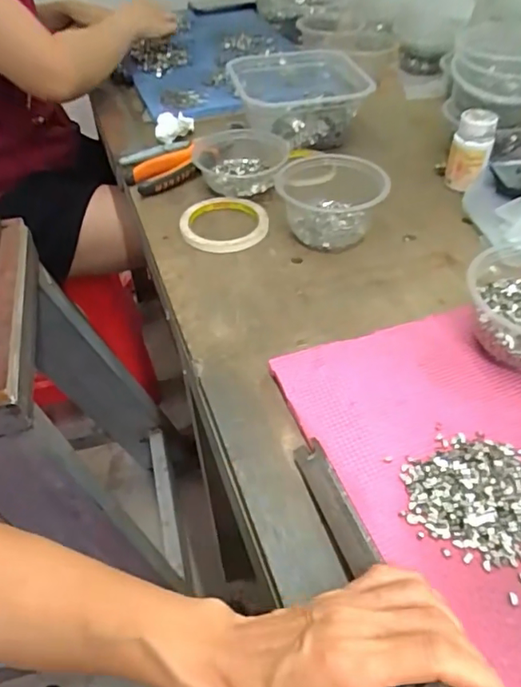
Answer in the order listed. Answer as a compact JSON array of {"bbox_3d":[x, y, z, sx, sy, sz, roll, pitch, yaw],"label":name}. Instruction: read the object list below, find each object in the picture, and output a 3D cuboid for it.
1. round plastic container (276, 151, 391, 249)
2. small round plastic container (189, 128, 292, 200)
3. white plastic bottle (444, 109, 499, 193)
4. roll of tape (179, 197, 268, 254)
[{"bbox_3d":[0.075,-0.162,0.594,0.106,0.059,0.131,-7,46,-6],"label":"round plastic container"},{"bbox_3d":[-0.025,-0.226,0.676,0.120,0.040,0.119,-2,46,-1],"label":"small round plastic container"},{"bbox_3d":[0.246,-0.227,0.634,0.044,0.075,0.046,16,48,16],"label":"white plastic bottle"},{"bbox_3d":[-0.040,-0.138,0.610,0.095,0.016,0.098,1,46,3],"label":"roll of tape"}]

